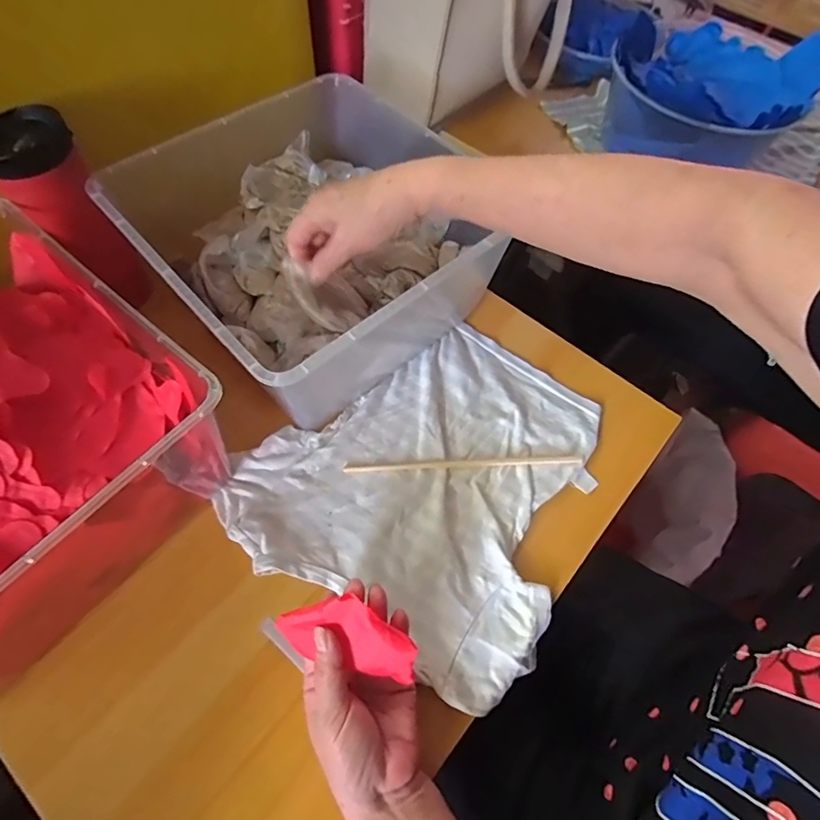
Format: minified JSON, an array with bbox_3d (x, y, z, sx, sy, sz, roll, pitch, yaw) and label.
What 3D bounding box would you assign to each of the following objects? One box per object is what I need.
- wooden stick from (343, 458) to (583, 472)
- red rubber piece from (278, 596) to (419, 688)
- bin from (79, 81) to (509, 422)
[{"bbox_3d":[0.052,0.051,0.481,0.225,0.005,0.007,0,61,-4],"label":"wooden stick"},{"bbox_3d":[-0.042,0.155,0.351,0.095,0.009,0.052,10,101,1],"label":"red rubber piece"},{"bbox_3d":[-0.094,-0.161,0.514,0.291,0.139,0.296,-38,70,-22],"label":"bin"}]

